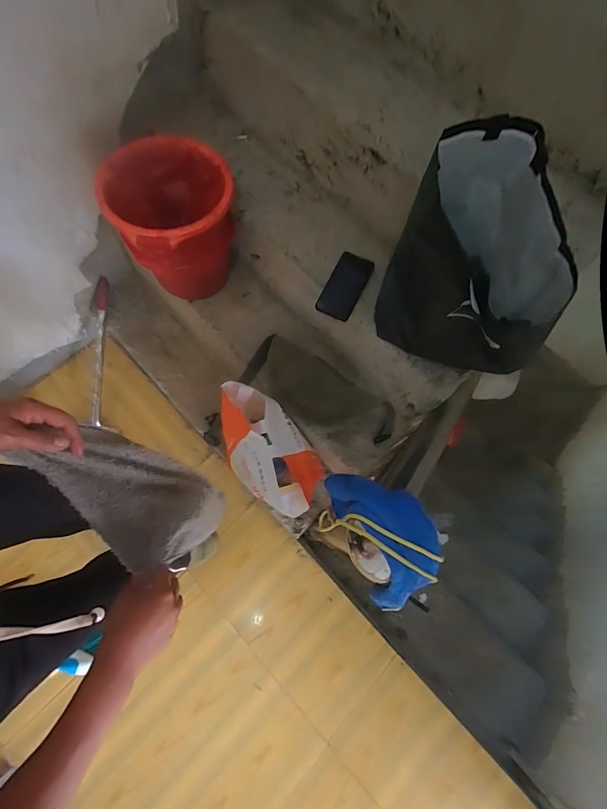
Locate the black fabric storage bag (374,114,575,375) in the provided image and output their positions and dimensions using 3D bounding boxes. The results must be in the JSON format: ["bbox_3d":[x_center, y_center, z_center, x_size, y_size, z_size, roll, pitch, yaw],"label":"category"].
[{"bbox_3d":[0.279,-0.218,0.601,0.264,0.327,0.203,25,72,6],"label":"black fabric storage bag"}]

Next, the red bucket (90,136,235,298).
[{"bbox_3d":[-0.302,-0.415,0.881,0.271,0.275,0.276,1,72,-2],"label":"red bucket"}]

